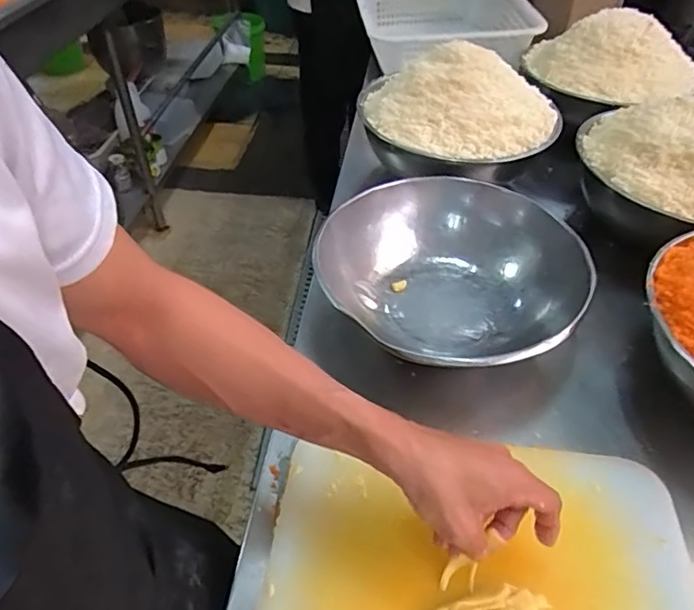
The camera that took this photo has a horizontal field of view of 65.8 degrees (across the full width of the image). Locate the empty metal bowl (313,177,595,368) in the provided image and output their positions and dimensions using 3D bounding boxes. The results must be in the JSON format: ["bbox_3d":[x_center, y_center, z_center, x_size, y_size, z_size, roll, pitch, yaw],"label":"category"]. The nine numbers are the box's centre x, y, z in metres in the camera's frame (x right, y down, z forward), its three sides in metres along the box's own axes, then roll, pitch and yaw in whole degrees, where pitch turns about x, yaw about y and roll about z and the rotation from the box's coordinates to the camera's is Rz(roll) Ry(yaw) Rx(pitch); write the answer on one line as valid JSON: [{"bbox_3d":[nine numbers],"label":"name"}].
[{"bbox_3d":[0.121,-0.027,0.662,0.289,0.105,0.315,1,45,-1],"label":"empty metal bowl"}]

